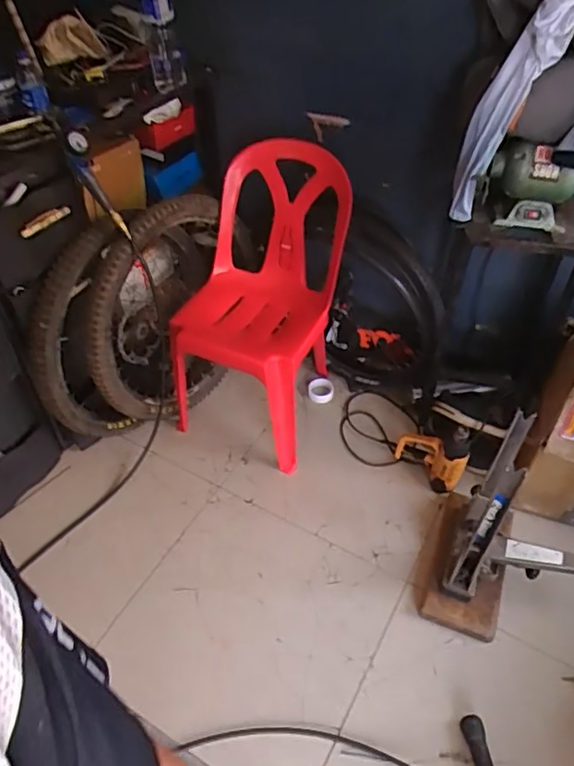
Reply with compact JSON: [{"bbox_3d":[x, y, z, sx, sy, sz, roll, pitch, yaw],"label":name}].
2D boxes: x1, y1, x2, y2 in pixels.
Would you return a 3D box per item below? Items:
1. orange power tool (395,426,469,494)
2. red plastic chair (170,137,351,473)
[{"bbox_3d":[0.415,0.182,1.656,0.079,0.242,0.217,-28,52,-23],"label":"orange power tool"},{"bbox_3d":[-0.088,-0.224,1.661,0.422,0.724,0.467,16,49,16],"label":"red plastic chair"}]

